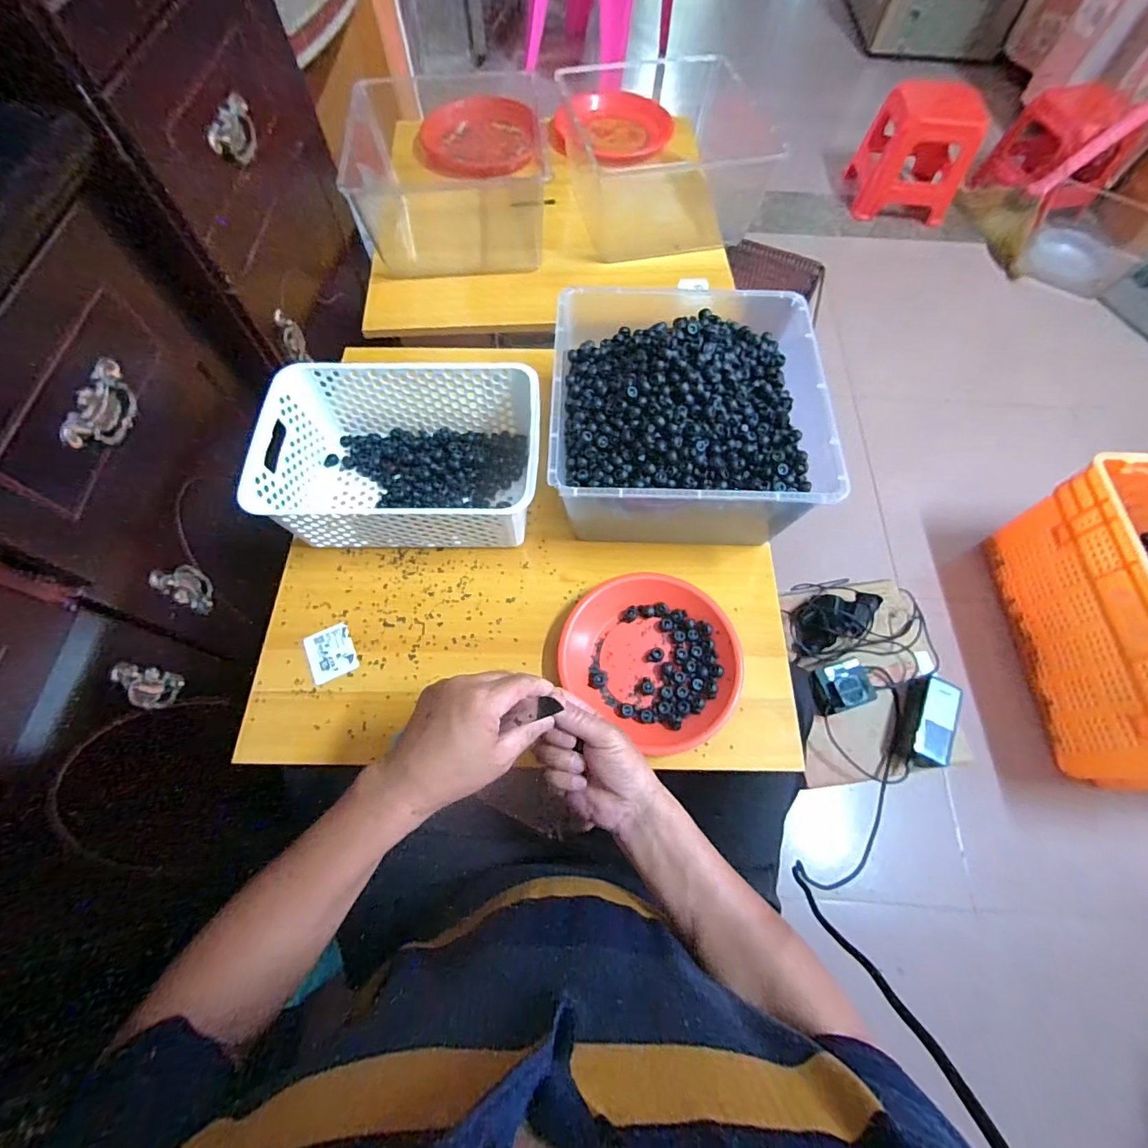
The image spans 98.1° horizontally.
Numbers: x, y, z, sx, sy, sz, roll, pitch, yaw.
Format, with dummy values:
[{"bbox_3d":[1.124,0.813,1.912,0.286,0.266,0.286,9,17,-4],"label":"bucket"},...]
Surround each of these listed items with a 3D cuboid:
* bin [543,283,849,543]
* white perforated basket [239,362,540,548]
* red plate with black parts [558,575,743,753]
[{"bbox_3d":[0.126,-0.188,0.610,0.289,0.146,0.307,2,66,0],"label":"bin"},{"bbox_3d":[-0.195,-0.140,0.601,0.308,0.107,0.209,0,66,-1],"label":"white perforated basket"},{"bbox_3d":[0.090,0.090,0.553,0.194,0.025,0.173,35,70,14],"label":"red plate with black parts"}]

